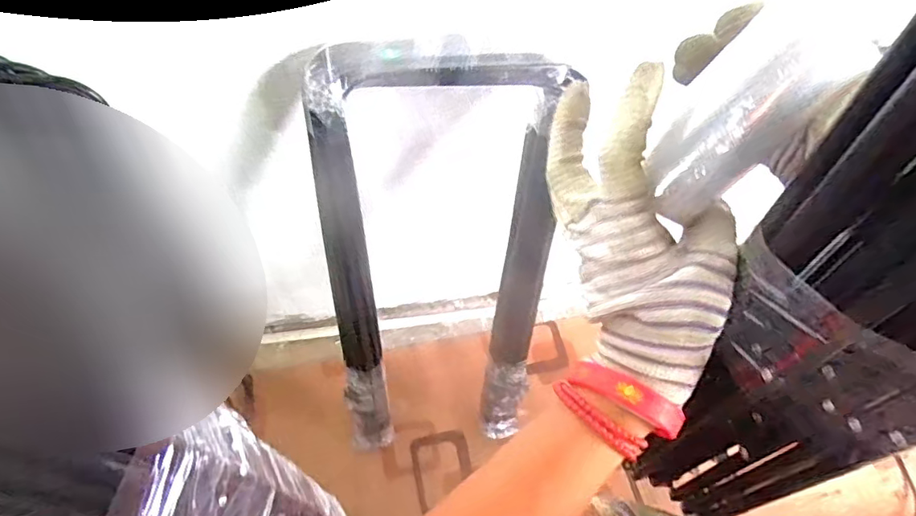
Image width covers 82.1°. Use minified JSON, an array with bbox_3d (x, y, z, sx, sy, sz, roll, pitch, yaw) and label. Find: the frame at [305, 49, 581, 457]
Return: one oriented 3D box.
[{"bbox_3d":[-0.030,0.077,0.957,0.378,0.913,0.058,-5,43,-9],"label":"frame"}]

